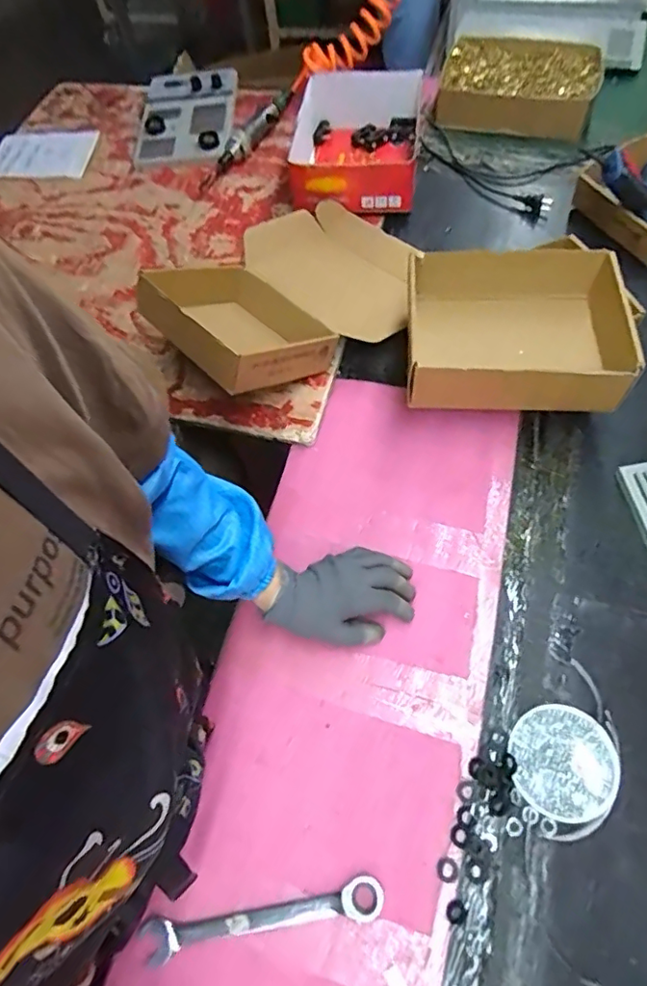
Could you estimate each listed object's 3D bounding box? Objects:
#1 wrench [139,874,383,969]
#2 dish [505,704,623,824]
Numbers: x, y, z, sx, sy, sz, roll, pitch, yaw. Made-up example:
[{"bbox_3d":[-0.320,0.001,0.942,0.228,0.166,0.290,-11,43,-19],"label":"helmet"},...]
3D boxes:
[{"bbox_3d":[-0.053,0.375,0.483,0.210,0.015,0.031,-12,62,1],"label":"wrench"},{"bbox_3d":[0.228,0.256,0.522,0.097,0.011,0.096,-3,62,6],"label":"dish"}]

